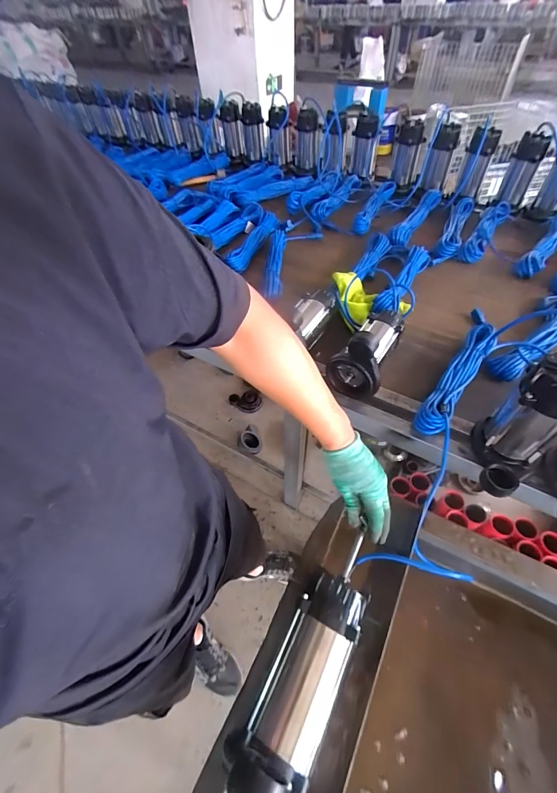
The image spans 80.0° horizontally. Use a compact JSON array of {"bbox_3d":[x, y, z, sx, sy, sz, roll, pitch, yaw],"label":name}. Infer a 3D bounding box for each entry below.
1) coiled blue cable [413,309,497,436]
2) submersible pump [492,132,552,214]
[{"bbox_3d":[0.429,-0.069,0.768,0.077,0.064,0.421,29,60,23],"label":"coiled blue cable"},{"bbox_3d":[0.834,-0.766,1.140,0.096,0.210,0.107,26,58,21],"label":"submersible pump"}]

